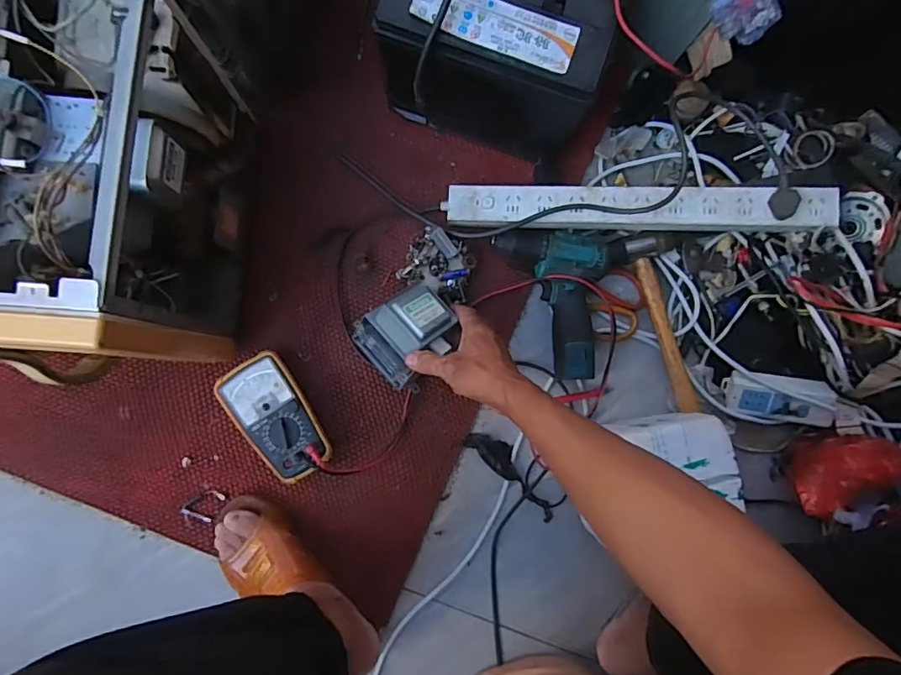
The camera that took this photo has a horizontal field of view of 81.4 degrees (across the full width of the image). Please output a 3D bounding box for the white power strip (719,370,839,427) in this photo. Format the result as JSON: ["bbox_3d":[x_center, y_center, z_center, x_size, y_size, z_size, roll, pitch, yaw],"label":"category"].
[{"bbox_3d":[0.435,0.079,0.699,0.125,0.027,0.057,9,84,26],"label":"white power strip"}]

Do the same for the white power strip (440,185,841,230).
[{"bbox_3d":[0.239,-0.169,0.695,0.493,0.039,0.062,3,85,9],"label":"white power strip"}]

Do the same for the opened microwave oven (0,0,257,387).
[{"bbox_3d":[-0.508,-0.149,0.548,0.485,0.268,0.355,4,86,-4],"label":"opened microwave oven"}]

